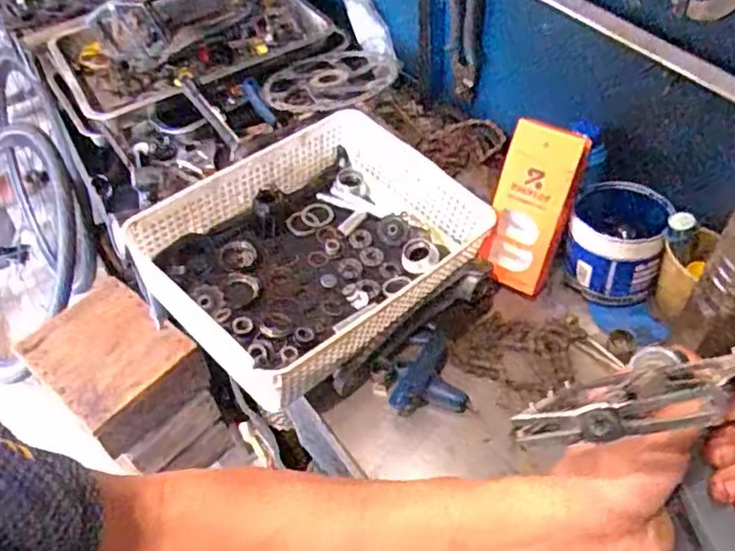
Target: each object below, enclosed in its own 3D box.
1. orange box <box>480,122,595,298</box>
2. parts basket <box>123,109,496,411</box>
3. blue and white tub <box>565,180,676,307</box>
[{"bbox_3d":[0.178,-0.070,0.695,0.081,0.184,0.029,19,29,20],"label":"orange box"},{"bbox_3d":[-0.046,-0.031,0.711,0.341,0.119,0.244,-37,56,-23],"label":"parts basket"},{"bbox_3d":[0.267,-0.036,0.689,0.095,0.087,0.103,-3,50,3],"label":"blue and white tub"}]

